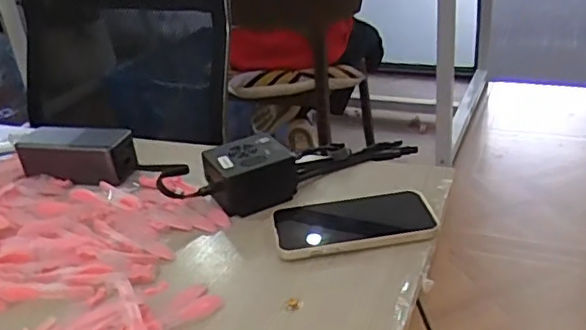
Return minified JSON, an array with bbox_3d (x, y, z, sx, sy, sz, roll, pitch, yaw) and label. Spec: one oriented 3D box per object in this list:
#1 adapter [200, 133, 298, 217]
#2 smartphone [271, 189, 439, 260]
[{"bbox_3d":[-0.044,0.008,0.604,0.085,0.051,0.064,-17,30,-20],"label":"adapter"},{"bbox_3d":[0.055,0.051,0.550,0.142,0.015,0.082,-8,25,-5],"label":"smartphone"}]

